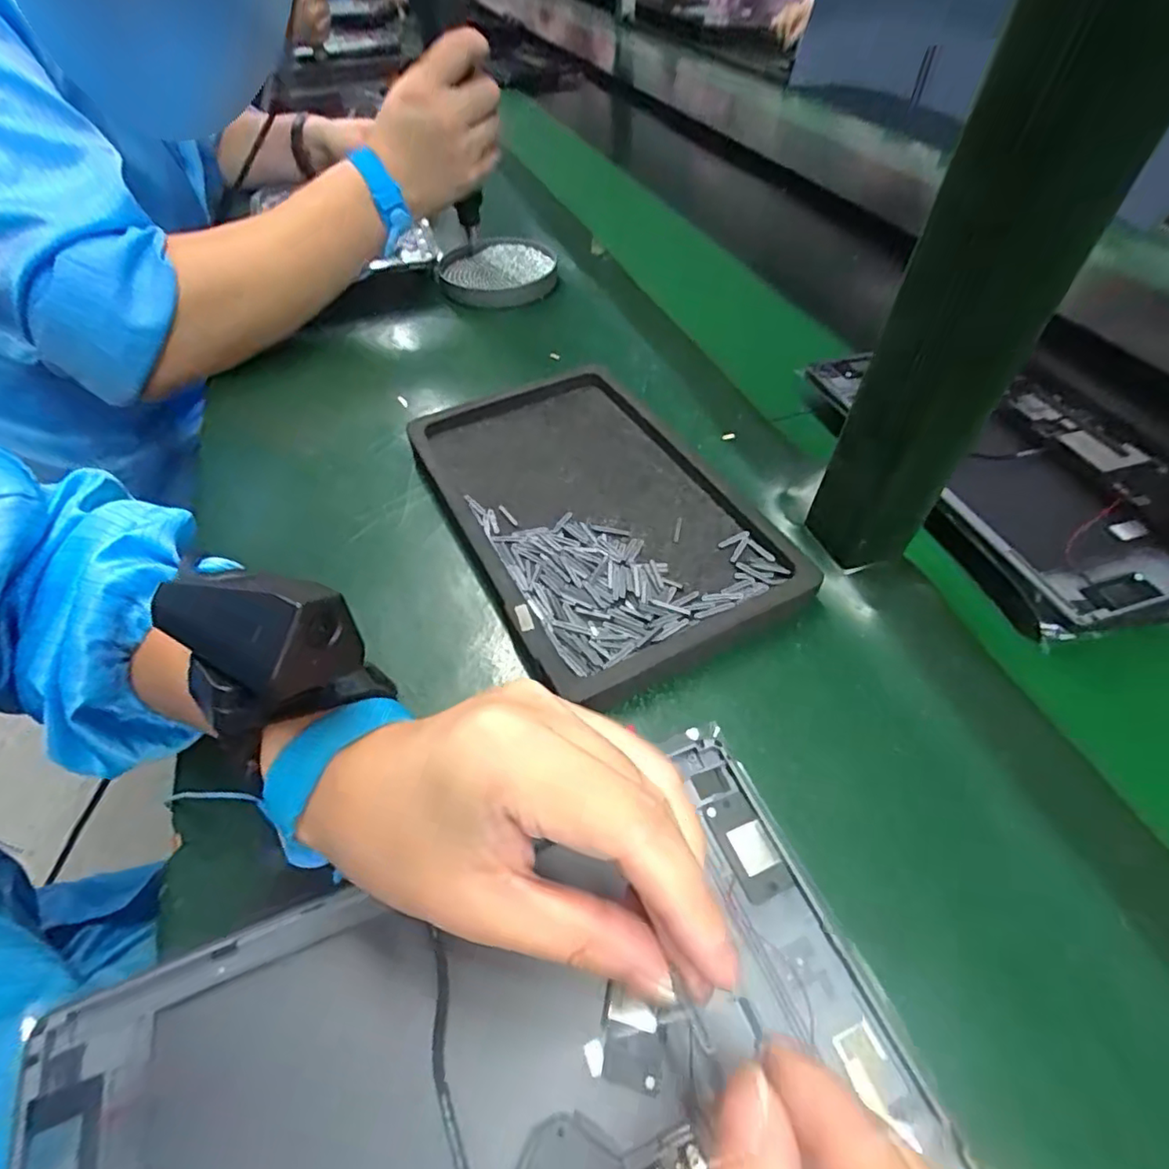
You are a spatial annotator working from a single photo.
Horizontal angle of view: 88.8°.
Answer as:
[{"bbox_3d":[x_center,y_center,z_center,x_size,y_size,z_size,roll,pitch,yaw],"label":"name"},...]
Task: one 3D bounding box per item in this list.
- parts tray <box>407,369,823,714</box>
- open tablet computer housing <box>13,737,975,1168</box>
[{"bbox_3d":[0.004,-0.048,0.366,0.155,0.023,0.249,-22,53,-17],"label":"parts tray"},{"bbox_3d":[-0.028,0.165,0.173,0.252,0.010,0.168,-17,52,-13],"label":"open tablet computer housing"}]

